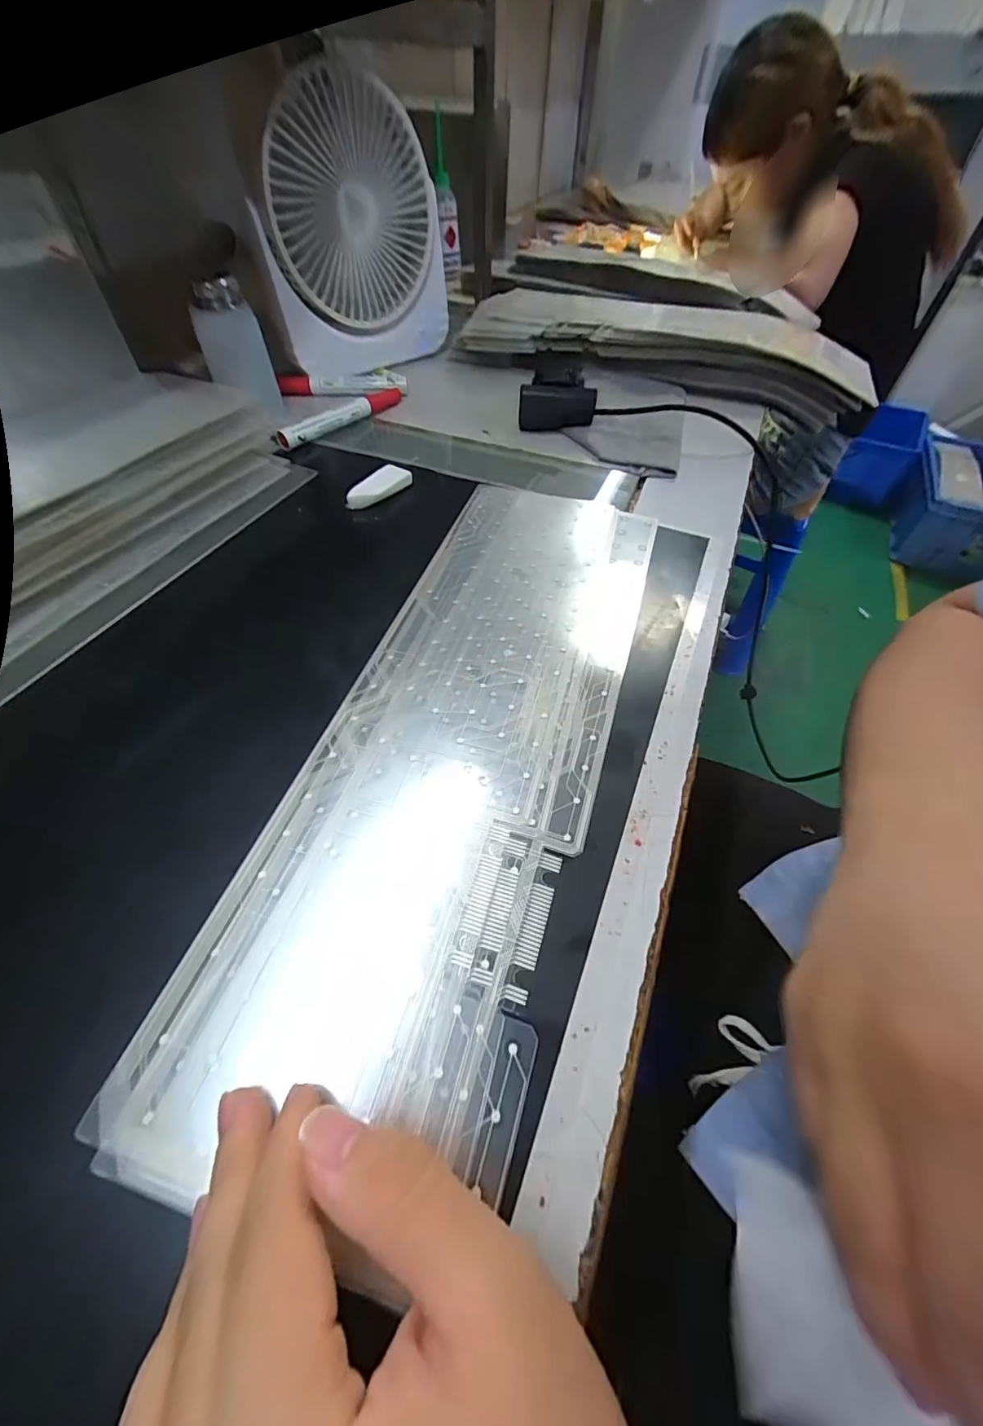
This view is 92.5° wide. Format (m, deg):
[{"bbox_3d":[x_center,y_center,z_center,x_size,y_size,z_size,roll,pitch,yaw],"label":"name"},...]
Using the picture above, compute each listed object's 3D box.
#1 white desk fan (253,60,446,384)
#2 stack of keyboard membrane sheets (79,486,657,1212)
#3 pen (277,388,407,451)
[{"bbox_3d":[-0.132,-0.447,0.451,0.182,0.185,0.059,-35,61,-24],"label":"white desk fan"},{"bbox_3d":[-0.009,-0.008,0.253,0.142,0.005,0.398,16,55,10],"label":"stack of keyboard membrane sheets"},{"bbox_3d":[-0.137,-0.280,0.441,0.015,0.017,0.150,30,58,19],"label":"pen"}]

